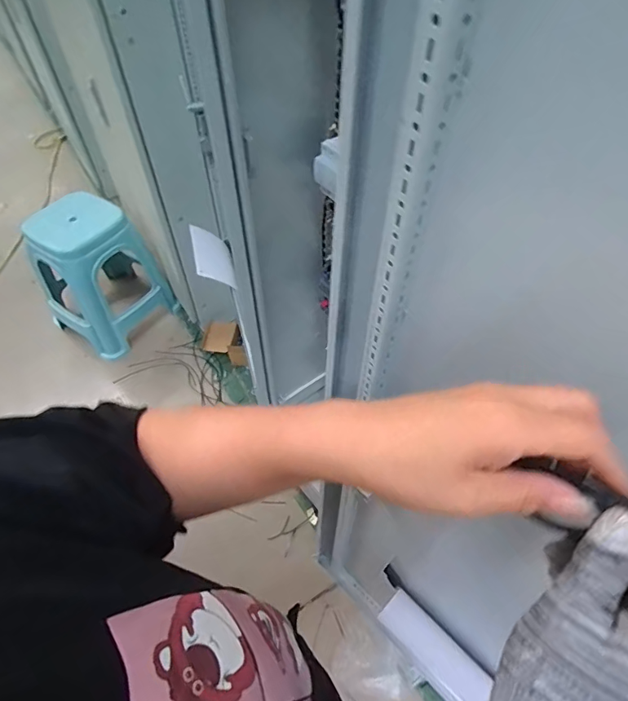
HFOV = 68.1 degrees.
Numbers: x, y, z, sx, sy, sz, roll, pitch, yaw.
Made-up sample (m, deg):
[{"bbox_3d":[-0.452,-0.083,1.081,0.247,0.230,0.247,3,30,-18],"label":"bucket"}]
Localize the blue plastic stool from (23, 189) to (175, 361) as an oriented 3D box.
[{"bbox_3d":[-0.773,-0.278,1.682,0.301,0.489,0.388,37,61,25],"label":"blue plastic stool"}]

